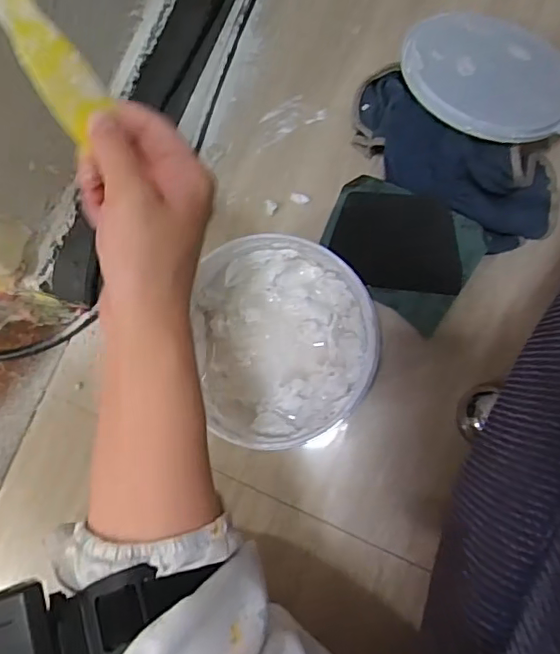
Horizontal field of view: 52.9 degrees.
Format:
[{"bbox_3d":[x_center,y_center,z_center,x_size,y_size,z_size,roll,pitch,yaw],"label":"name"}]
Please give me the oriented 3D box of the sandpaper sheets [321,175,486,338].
[{"bbox_3d":[0.104,-0.069,0.502,0.132,0.007,0.101,31,114,9],"label":"sandpaper sheets"}]

